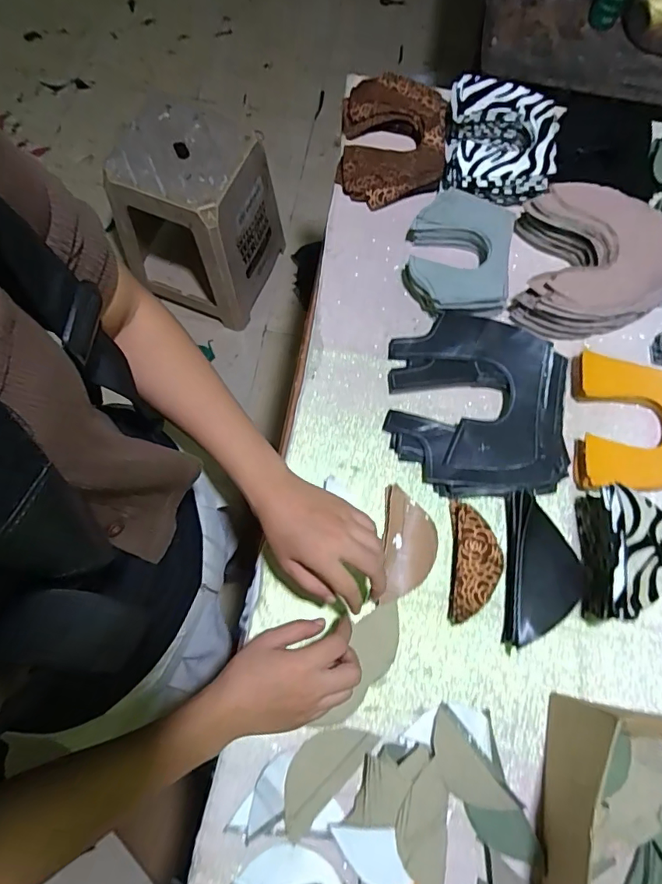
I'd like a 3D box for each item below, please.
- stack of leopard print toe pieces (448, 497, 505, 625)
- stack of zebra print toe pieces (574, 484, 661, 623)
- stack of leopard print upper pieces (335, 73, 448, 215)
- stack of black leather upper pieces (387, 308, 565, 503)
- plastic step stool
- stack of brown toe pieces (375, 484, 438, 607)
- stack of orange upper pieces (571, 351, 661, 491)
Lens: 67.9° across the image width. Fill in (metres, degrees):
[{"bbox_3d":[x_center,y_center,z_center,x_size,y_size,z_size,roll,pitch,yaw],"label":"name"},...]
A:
[{"bbox_3d":[0.148,0.122,0.502,0.049,0.019,0.118,5,72,3],"label":"stack of leopard print toe pieces"},{"bbox_3d":[0.287,0.112,0.483,0.063,0.081,0.125,4,73,-1],"label":"stack of zebra print toe pieces"},{"bbox_3d":[0.082,-0.398,0.660,0.138,0.050,0.172,5,72,3],"label":"stack of leopard print upper pieces"},{"bbox_3d":[0.160,-0.040,0.547,0.187,0.025,0.199,4,72,3],"label":"stack of black leather upper pieces"},{"bbox_3d":[-0.329,-0.556,1.271,0.310,0.412,0.334,18,73,3],"label":"plastic step stool"},{"bbox_3d":[0.081,0.107,0.512,0.054,0.014,0.119,7,72,4],"label":"stack of brown toe pieces"},{"bbox_3d":[0.334,-0.021,0.547,0.119,0.024,0.154,5,72,3],"label":"stack of orange upper pieces"}]

